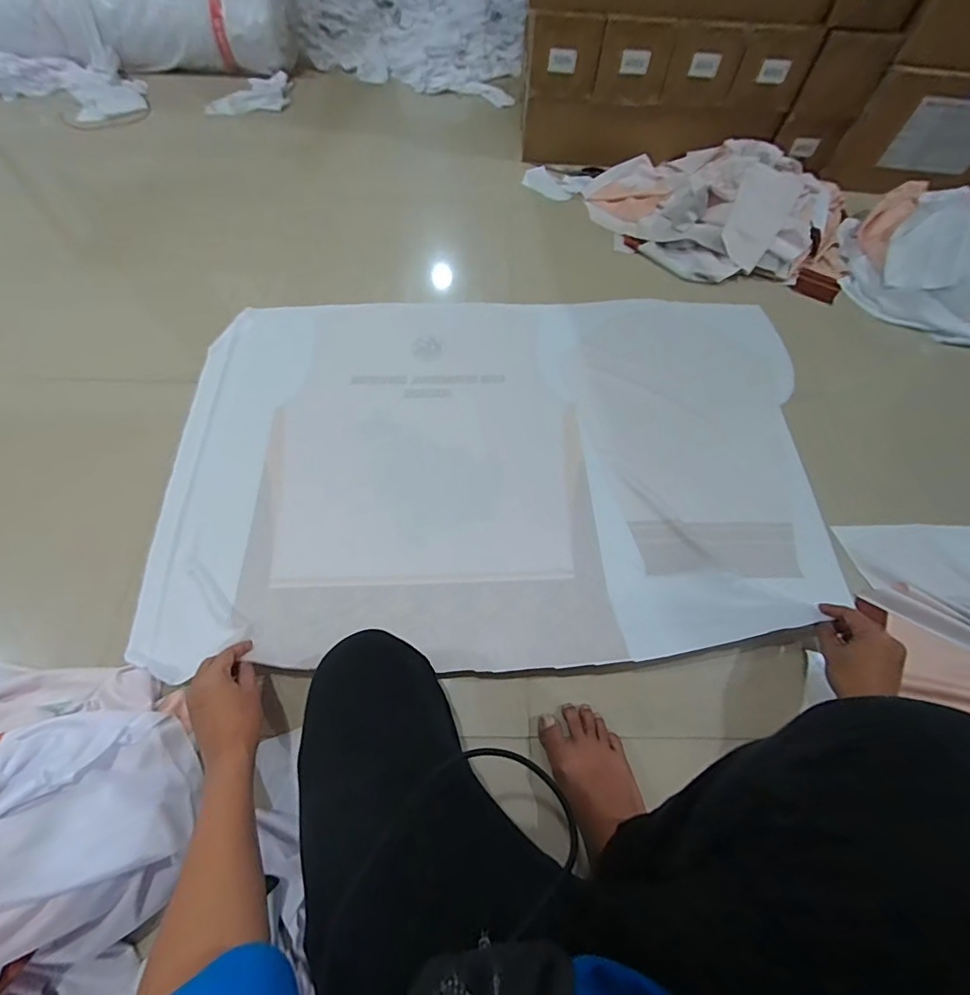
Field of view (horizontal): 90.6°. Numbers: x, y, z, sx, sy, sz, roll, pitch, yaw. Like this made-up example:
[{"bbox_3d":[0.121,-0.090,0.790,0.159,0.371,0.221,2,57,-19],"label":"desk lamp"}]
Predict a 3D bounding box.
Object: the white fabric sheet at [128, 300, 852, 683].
[{"bbox_3d":[0.024,-0.074,0.830,1.070,0.084,0.704,0,62,-1],"label":"white fabric sheet"}]

